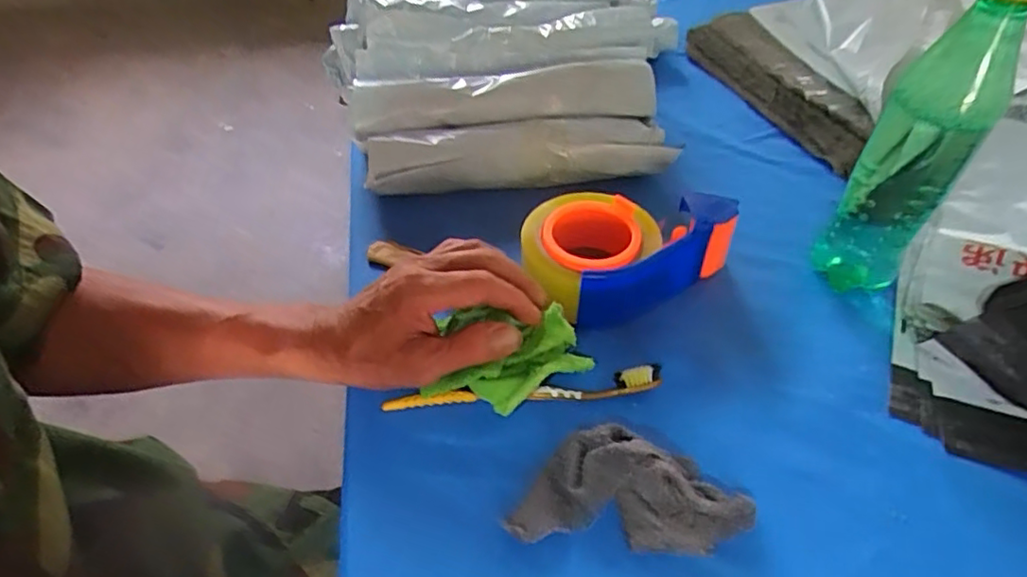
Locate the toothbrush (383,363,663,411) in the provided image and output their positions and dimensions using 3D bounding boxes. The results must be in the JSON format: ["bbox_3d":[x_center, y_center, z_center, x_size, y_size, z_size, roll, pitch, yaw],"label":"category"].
[{"bbox_3d":[0.006,0.070,0.417,0.185,0.017,0.015,-6,48,-5],"label":"toothbrush"}]

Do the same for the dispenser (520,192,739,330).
[{"bbox_3d":[0.085,-0.032,0.487,0.153,0.062,0.111,-25,52,-21],"label":"dispenser"}]

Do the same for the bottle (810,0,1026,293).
[{"bbox_3d":[0.268,-0.089,0.413,0.061,0.231,0.058,30,54,25],"label":"bottle"}]

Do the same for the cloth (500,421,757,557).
[{"bbox_3d":[0.069,0.114,0.362,0.139,0.043,0.069,2,48,3],"label":"cloth"}]

